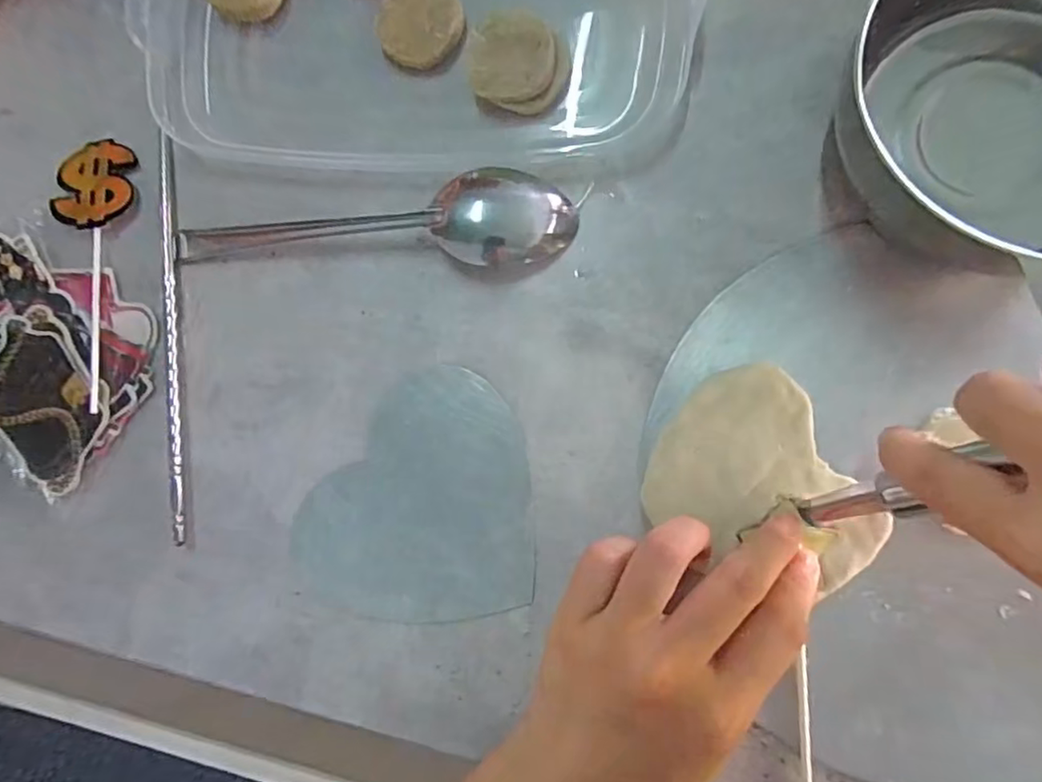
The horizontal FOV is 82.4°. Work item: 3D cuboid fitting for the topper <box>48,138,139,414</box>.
[{"bbox_3d":[-0.199,-0.056,0.271,0.036,0.006,0.128,1,82,3],"label":"topper"}]

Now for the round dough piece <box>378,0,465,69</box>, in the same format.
[{"bbox_3d":[-0.044,-0.160,0.259,0.038,0.007,0.036,-1,86,8],"label":"round dough piece"}]

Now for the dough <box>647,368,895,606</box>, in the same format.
[{"bbox_3d":[0.096,0.035,0.228,0.086,0.004,0.071,35,91,9],"label":"dough"}]

